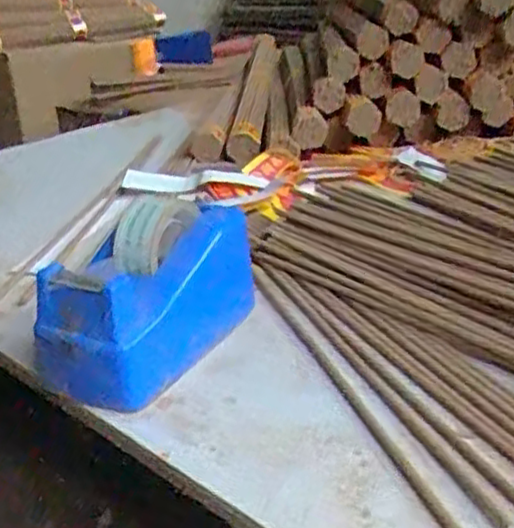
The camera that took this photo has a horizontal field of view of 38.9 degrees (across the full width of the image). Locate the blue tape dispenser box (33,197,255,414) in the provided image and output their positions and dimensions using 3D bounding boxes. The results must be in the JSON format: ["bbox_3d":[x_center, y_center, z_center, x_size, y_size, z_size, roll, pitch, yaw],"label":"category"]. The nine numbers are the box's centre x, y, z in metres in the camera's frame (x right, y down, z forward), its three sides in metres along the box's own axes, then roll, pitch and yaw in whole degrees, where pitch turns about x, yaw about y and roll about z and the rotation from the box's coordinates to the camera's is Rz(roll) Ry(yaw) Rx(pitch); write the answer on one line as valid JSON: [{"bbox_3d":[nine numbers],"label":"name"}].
[{"bbox_3d":[-0.045,0.013,0.309,0.051,0.058,0.093,10,28,28],"label":"blue tape dispenser box"}]

